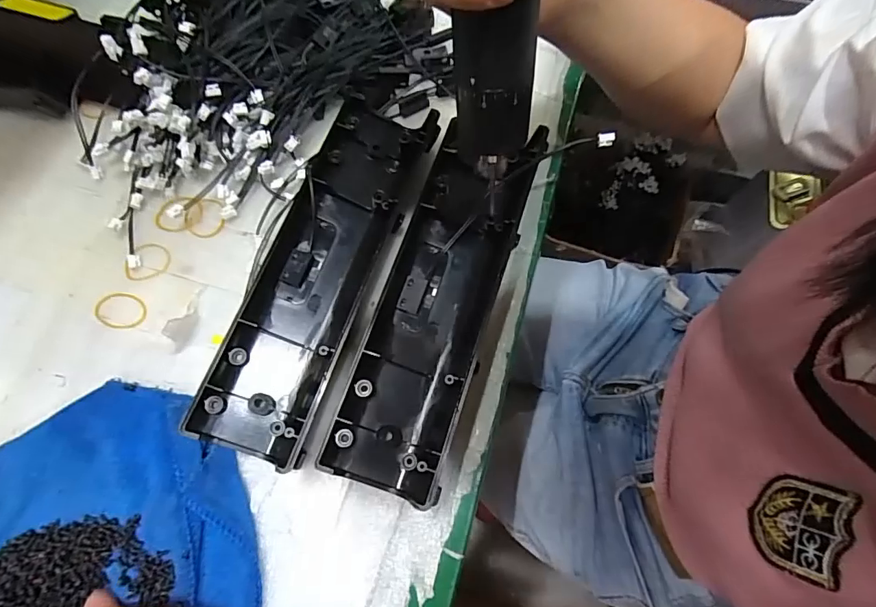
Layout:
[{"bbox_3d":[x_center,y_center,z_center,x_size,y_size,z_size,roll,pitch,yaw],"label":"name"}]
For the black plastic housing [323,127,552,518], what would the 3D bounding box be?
[{"bbox_3d":[-0.003,-0.006,0.283,0.077,0.037,0.231,17,73,7],"label":"black plastic housing"}]

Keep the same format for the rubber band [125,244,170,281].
[{"bbox_3d":[-0.199,-0.029,0.316,0.026,0.004,0.028,2,75,-6],"label":"rubber band"}]

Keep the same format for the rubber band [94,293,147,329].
[{"bbox_3d":[-0.212,0.004,0.305,0.034,0.004,0.024,7,72,4],"label":"rubber band"}]

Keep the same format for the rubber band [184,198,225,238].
[{"bbox_3d":[-0.167,-0.061,0.326,0.027,0.006,0.031,-25,76,-6],"label":"rubber band"}]

